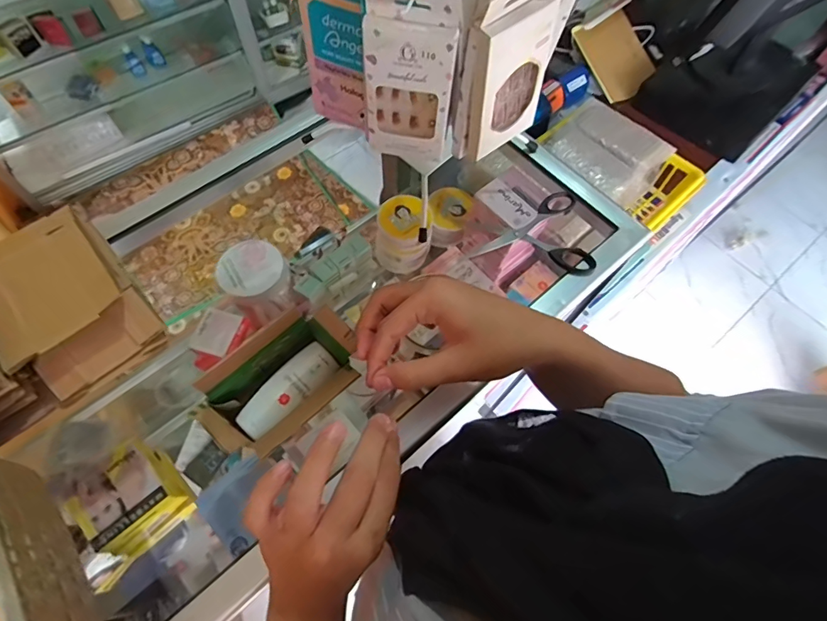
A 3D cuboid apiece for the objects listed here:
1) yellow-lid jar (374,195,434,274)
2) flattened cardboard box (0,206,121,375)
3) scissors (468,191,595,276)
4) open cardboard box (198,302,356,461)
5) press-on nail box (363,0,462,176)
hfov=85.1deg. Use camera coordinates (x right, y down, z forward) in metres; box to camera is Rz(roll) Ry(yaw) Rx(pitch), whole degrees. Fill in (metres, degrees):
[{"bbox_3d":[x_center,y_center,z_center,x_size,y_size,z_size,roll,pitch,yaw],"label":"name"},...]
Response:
[{"bbox_3d":[-0.014,-0.118,0.712,0.083,0.084,0.092,10,64,3],"label":"yellow-lid jar"},{"bbox_3d":[-0.316,-0.022,0.380,0.099,0.016,0.113,-36,70,-18],"label":"flattened cardboard box"},{"bbox_3d":[0.135,-0.093,0.501,0.126,0.012,0.105,7,63,1],"label":"scissors"},{"bbox_3d":[-0.110,0.057,0.378,0.126,0.068,0.063,-41,71,-19],"label":"open cardboard box"},{"bbox_3d":[-0.003,-0.183,0.373,0.072,0.149,0.017,9,63,2],"label":"press-on nail box"}]

